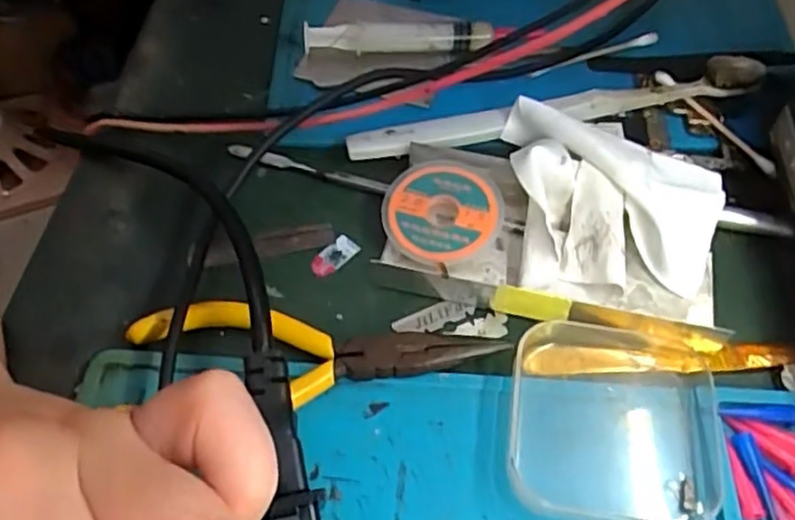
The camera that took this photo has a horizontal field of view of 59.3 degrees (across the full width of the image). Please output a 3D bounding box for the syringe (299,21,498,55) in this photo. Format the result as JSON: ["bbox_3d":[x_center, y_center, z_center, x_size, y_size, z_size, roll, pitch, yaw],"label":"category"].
[{"bbox_3d":[0.000,-0.106,0.330,0.087,0.018,0.016,-1,55,0],"label":"syringe"}]

